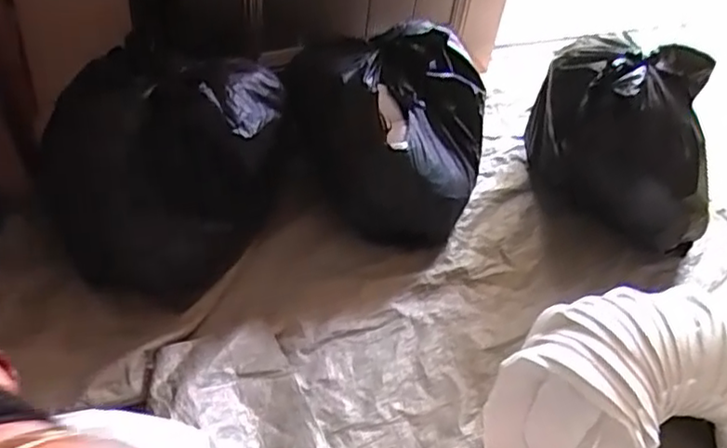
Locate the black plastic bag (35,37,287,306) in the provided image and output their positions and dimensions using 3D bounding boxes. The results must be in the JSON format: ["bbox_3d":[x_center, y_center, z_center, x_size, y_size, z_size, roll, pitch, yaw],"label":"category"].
[{"bbox_3d":[-0.296,-0.077,1.009,0.354,0.341,0.216,-7,45,-16],"label":"black plastic bag"}]

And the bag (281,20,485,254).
[{"bbox_3d":[0.045,-0.150,1.181,0.351,0.287,0.294,6,43,-3],"label":"bag"}]

